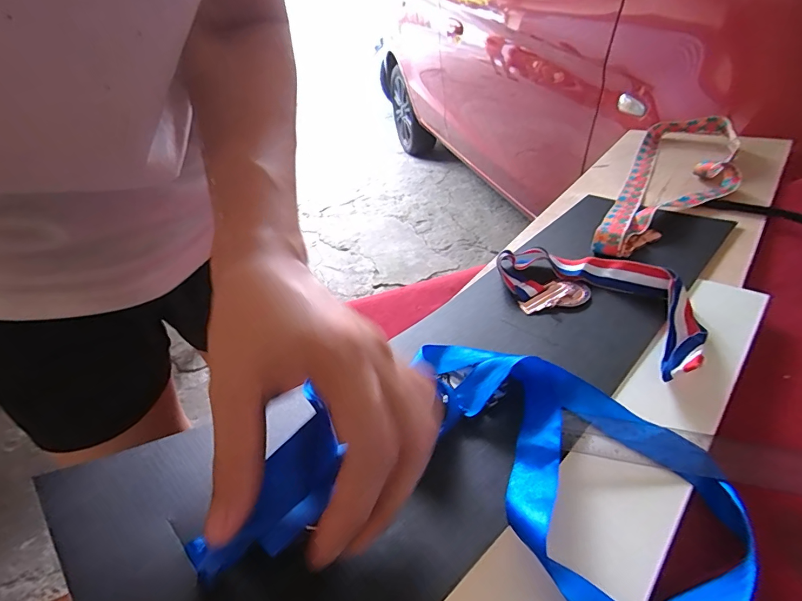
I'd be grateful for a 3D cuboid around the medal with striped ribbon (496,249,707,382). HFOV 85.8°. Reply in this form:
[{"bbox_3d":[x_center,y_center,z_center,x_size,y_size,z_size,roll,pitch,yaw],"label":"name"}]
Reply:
[{"bbox_3d":[0.161,-0.007,0.352,0.090,0.027,0.181,-27,41,-23],"label":"medal with striped ribbon"}]

